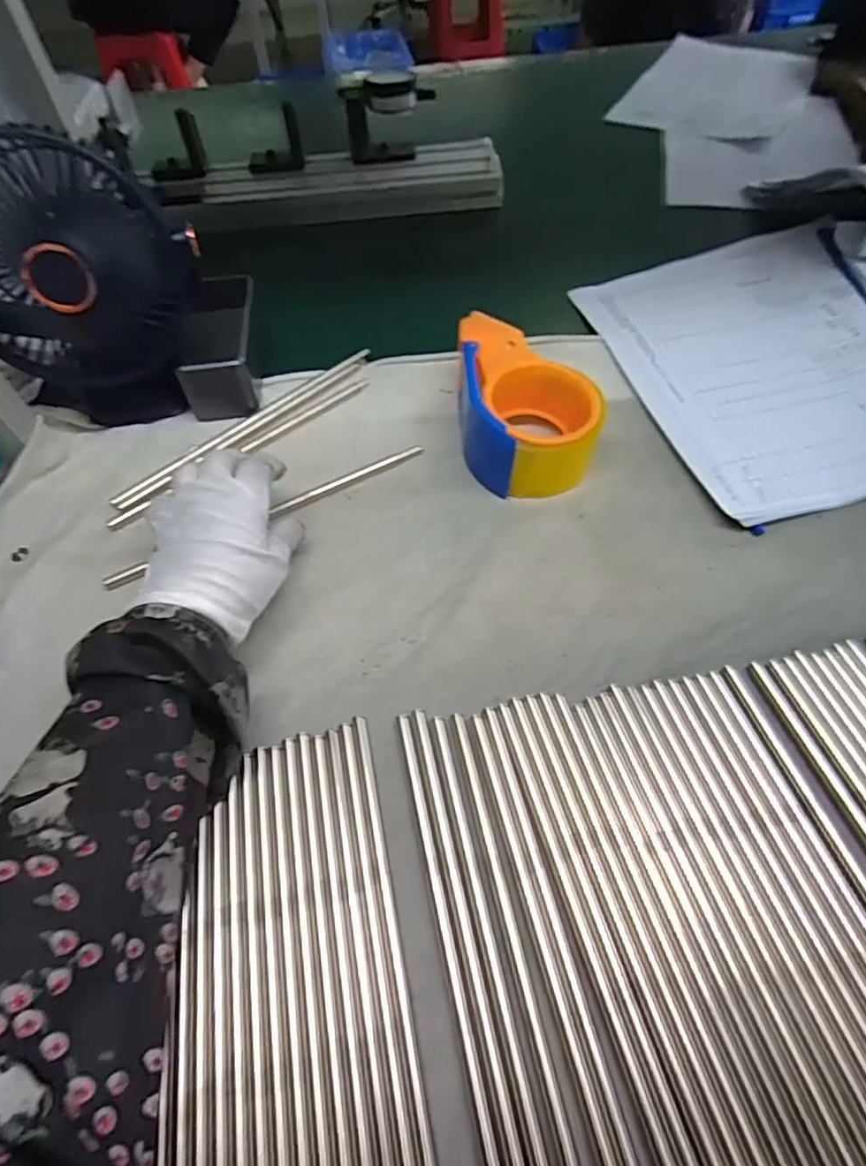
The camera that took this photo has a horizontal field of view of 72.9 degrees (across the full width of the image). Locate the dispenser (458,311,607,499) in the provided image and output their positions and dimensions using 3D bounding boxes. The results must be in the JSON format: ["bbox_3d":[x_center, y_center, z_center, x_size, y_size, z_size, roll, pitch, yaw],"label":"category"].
[{"bbox_3d":[0.067,-0.131,0.423,0.095,0.059,0.131,-4,55,0],"label":"dispenser"}]

